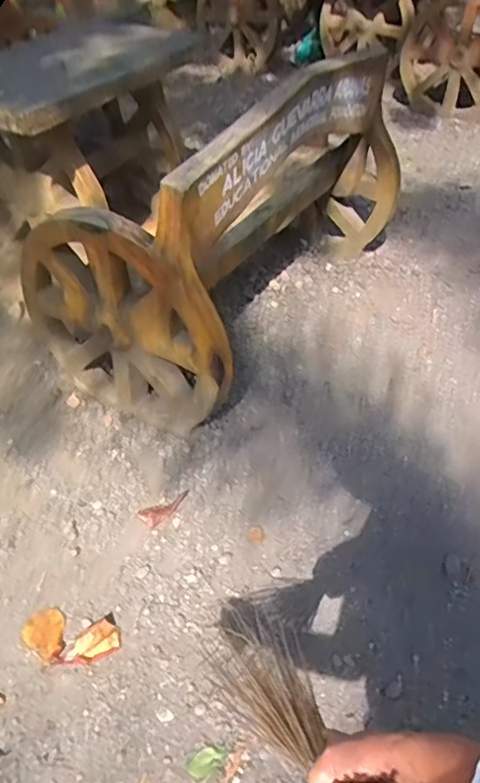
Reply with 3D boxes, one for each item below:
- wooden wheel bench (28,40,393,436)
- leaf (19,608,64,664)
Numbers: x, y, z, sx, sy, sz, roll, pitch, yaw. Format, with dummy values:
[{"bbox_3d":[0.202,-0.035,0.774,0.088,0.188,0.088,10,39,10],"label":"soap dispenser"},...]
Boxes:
[{"bbox_3d":[-0.044,-0.536,1.763,0.617,0.794,1.144,25,48,22],"label":"wooden wheel bench"},{"bbox_3d":[-0.427,0.535,1.317,0.112,0.010,0.088,31,50,27],"label":"leaf"}]

